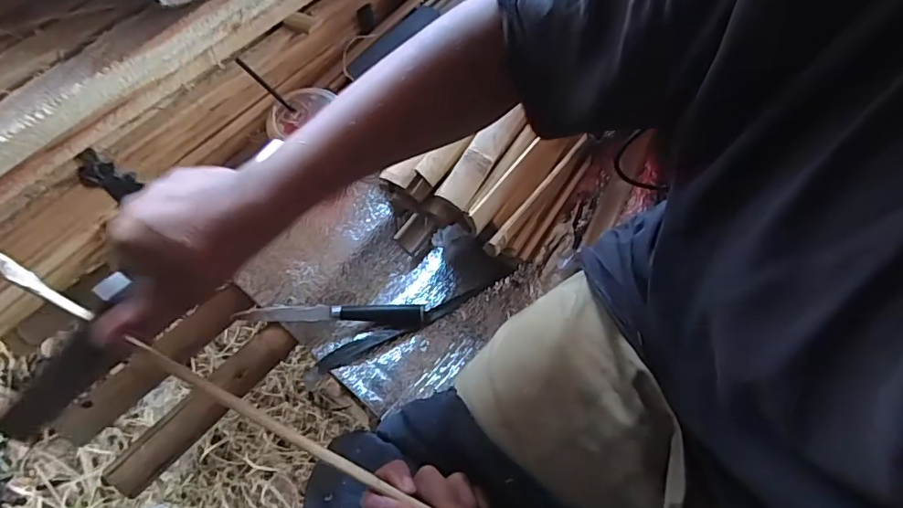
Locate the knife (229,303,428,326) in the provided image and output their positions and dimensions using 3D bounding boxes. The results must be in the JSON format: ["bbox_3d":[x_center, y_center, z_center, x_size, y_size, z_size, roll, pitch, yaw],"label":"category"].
[{"bbox_3d":[-0.144,0.069,0.615,0.220,0.021,0.024,3,62,0],"label":"knife"}]

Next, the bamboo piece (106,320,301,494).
[{"bbox_3d":[-0.276,0.169,0.584,0.042,0.030,0.229,39,68,17],"label":"bamboo piece"}]

